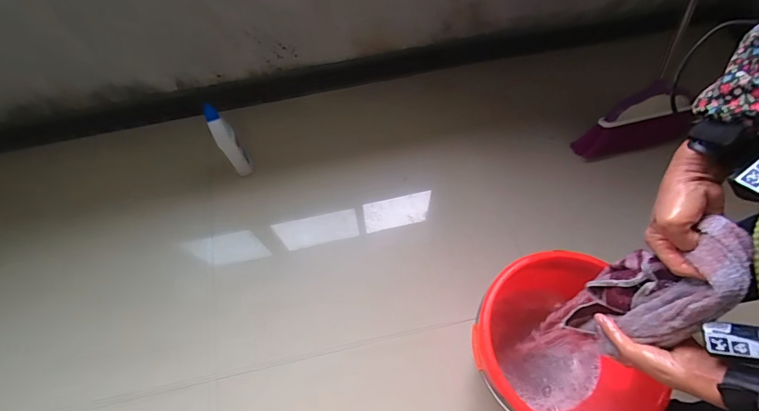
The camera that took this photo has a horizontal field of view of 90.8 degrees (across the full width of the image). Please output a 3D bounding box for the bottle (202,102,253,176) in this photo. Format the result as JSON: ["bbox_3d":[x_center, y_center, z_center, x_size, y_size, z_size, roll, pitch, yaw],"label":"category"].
[{"bbox_3d":[-0.391,-0.160,0.977,0.051,0.237,0.077,-33,68,-14],"label":"bottle"}]

